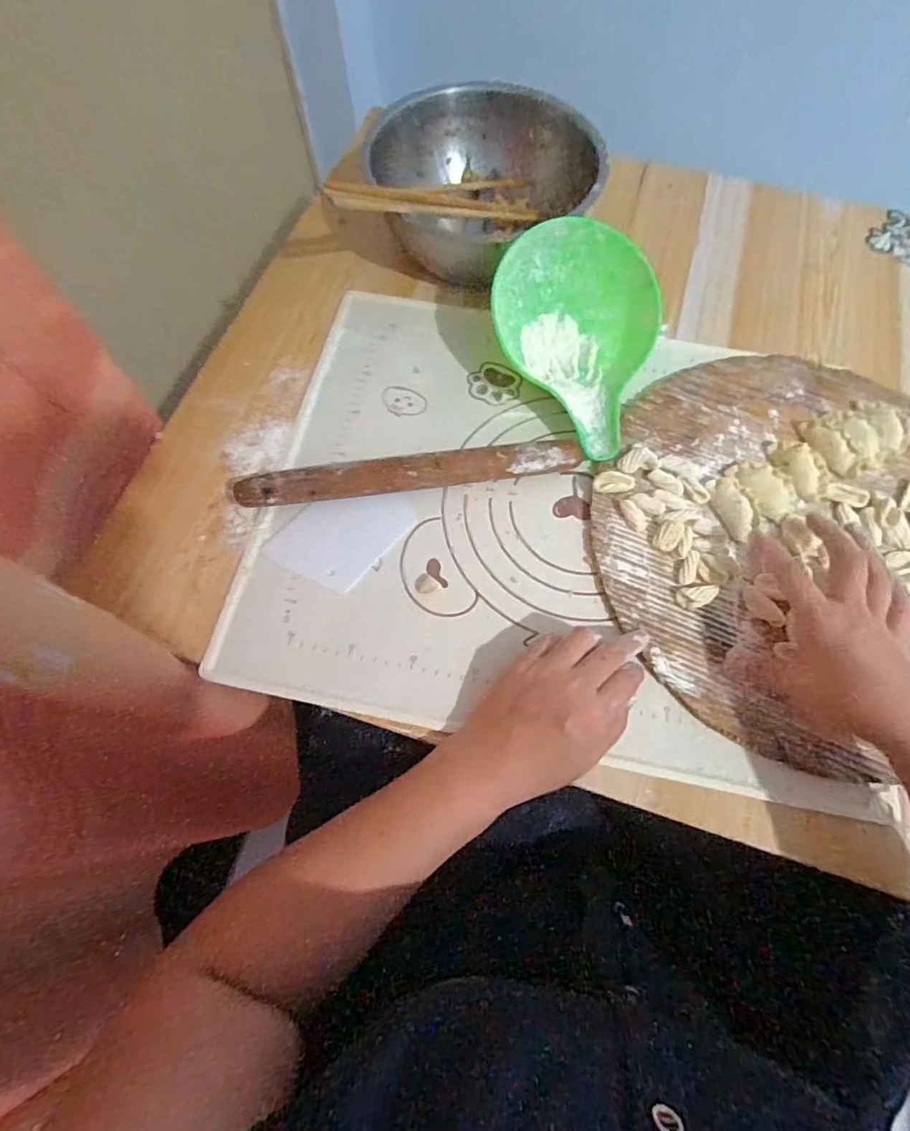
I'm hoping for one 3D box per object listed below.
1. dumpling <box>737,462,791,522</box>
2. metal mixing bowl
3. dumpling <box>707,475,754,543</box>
[{"bbox_3d":[0.249,-0.062,0.420,0.034,0.014,0.051,-9,69,-3],"label":"dumpling"},{"bbox_3d":[0.025,-0.376,0.531,0.222,0.090,0.222,0,69,1],"label":"metal mixing bowl"},{"bbox_3d":[0.223,-0.048,0.416,0.021,0.013,0.057,-15,69,-5],"label":"dumpling"}]

